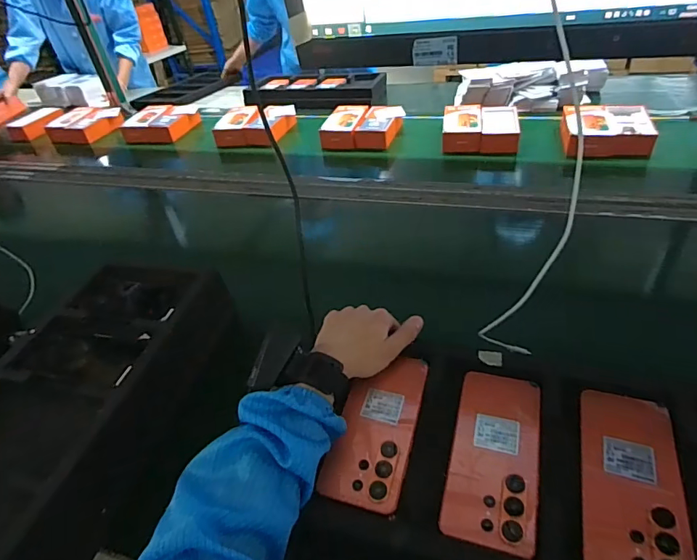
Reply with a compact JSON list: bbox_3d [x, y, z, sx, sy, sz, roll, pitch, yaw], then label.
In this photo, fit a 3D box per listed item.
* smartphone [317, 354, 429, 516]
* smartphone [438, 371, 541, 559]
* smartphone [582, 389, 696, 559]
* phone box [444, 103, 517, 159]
[{"bbox_3d":[0.032,0.145,0.452,0.076,0.007,0.162,12,46,20],"label":"smartphone"},{"bbox_3d":[0.136,0.159,0.418,0.076,0.007,0.166,9,44,17],"label":"smartphone"},{"bbox_3d":[0.240,0.169,0.381,0.071,0.013,0.166,10,44,18],"label":"smartphone"},{"bbox_3d":[0.320,-0.431,1.264,0.107,0.065,0.187,5,43,12],"label":"phone box"}]

